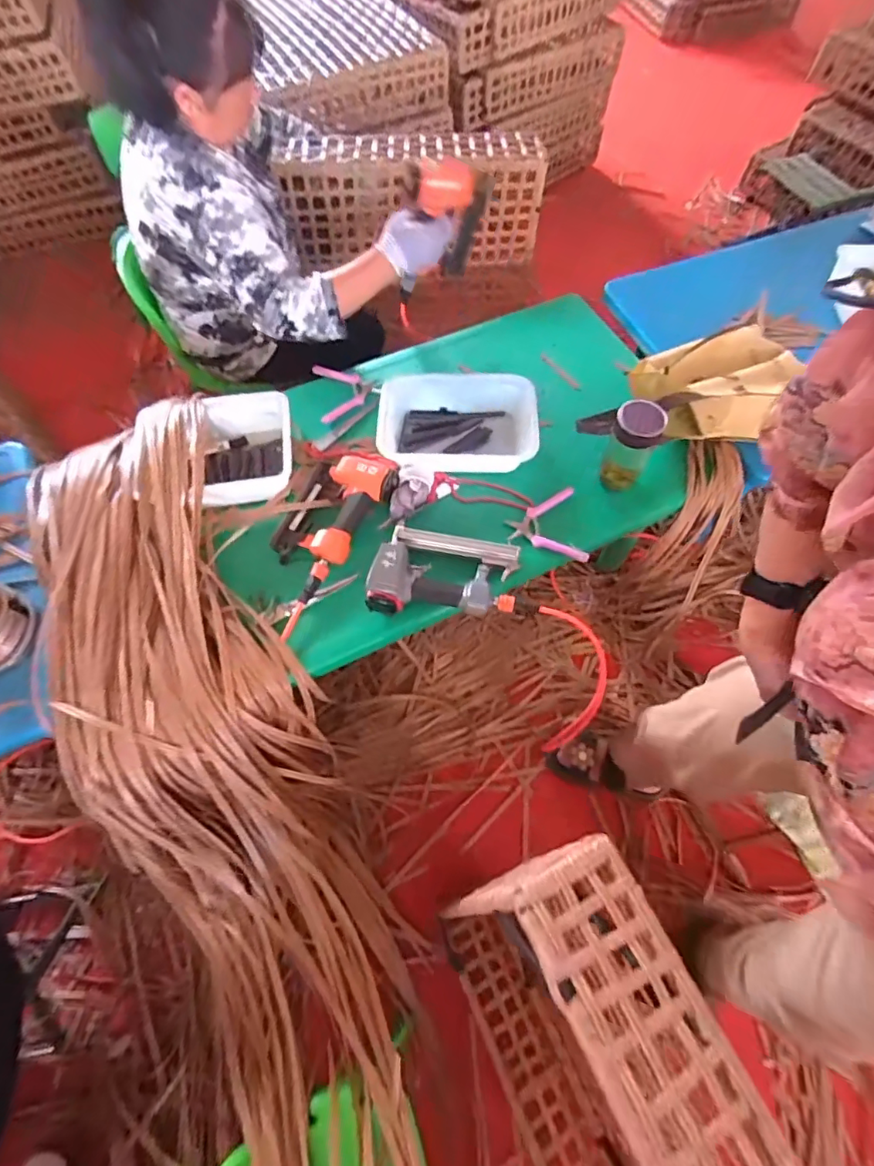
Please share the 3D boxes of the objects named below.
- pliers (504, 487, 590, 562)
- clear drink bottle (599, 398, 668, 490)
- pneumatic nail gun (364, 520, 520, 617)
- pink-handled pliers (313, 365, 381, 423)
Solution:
[{"bbox_3d":[0.186,-0.094,0.889,0.121,0.029,0.131,-8,65,-4],"label":"pliers"},{"bbox_3d":[0.327,-0.231,0.882,0.075,0.145,0.078,0,65,0],"label":"clear drink bottle"},{"bbox_3d":[0.016,-0.018,0.828,0.236,0.051,0.152,6,65,3],"label":"pneumatic nail gun"},{"bbox_3d":[-0.179,-0.388,1.043,0.121,0.027,0.131,-13,66,-6],"label":"pink-handled pliers"}]

